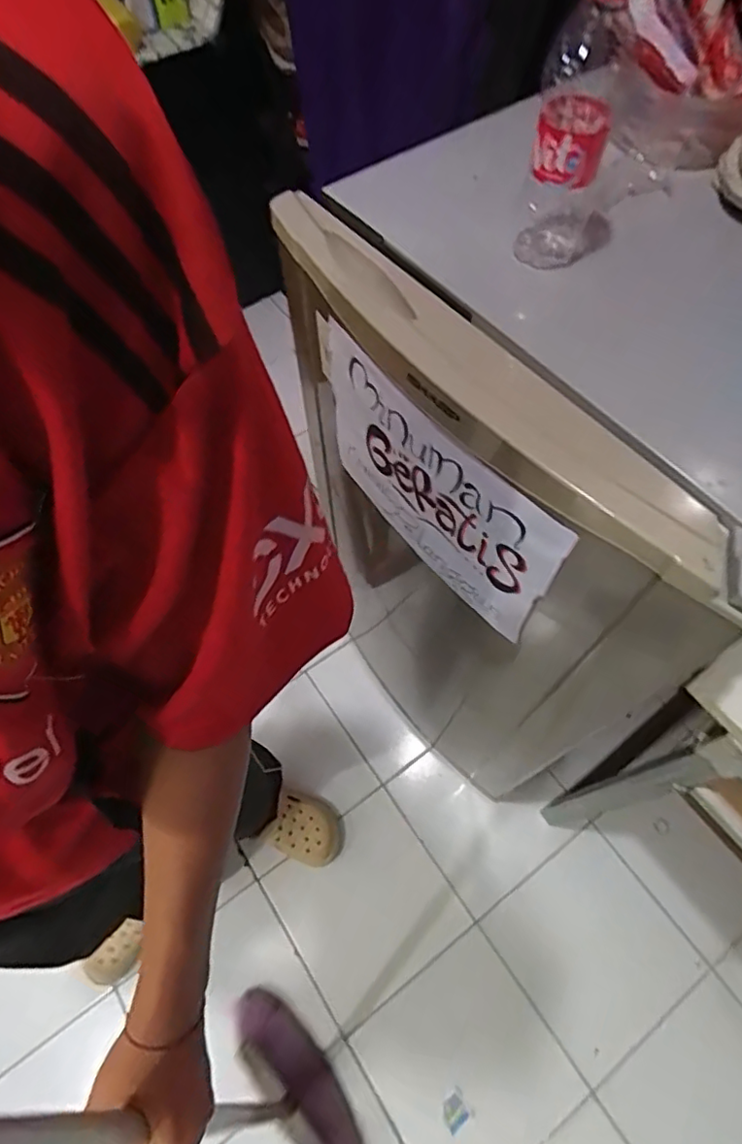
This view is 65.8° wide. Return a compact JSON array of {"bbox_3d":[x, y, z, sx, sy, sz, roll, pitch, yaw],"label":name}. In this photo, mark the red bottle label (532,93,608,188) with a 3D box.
[{"bbox_3d":[0.147,-0.321,0.425,0.049,0.036,0.061,12,64,8],"label":"red bottle label"}]

